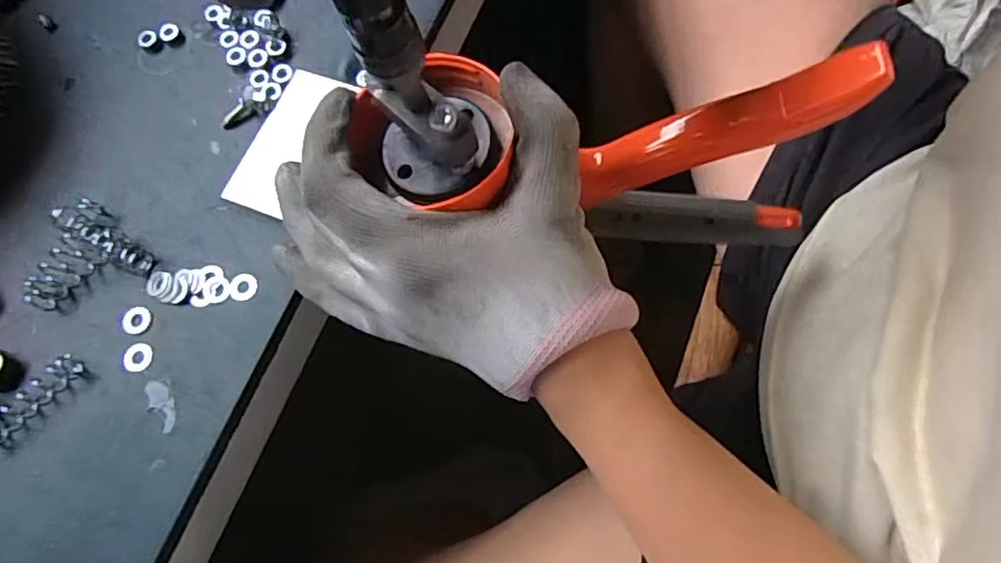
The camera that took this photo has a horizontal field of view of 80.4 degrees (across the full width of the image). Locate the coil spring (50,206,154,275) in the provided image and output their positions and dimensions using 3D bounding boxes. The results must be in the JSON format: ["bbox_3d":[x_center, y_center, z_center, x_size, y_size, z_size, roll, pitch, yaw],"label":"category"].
[{"bbox_3d":[-0.181,-0.019,0.271,0.050,0.012,0.012,30,77,14],"label":"coil spring"}]

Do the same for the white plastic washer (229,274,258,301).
[{"bbox_3d":[-0.114,0.002,0.261,0.013,0.004,0.012,-2,72,5],"label":"white plastic washer"}]

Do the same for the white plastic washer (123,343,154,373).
[{"bbox_3d":[-0.157,0.033,0.257,0.013,0.004,0.012,-1,73,3],"label":"white plastic washer"}]

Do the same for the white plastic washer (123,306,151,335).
[{"bbox_3d":[-0.161,0.017,0.261,0.013,0.004,0.012,-2,72,5],"label":"white plastic washer"}]

